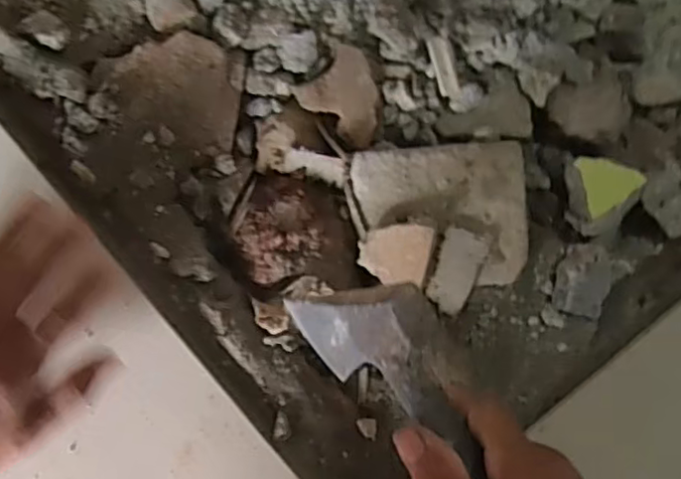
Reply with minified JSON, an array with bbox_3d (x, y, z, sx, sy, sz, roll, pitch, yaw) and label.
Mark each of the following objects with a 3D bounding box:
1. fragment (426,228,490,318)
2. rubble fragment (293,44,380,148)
[{"bbox_3d":[0.078,0.023,0.437,0.031,0.018,0.055,18,87,-8],"label":"fragment"},{"bbox_3d":[0.007,-0.096,0.429,0.059,0.009,0.049,37,84,-7],"label":"rubble fragment"}]

